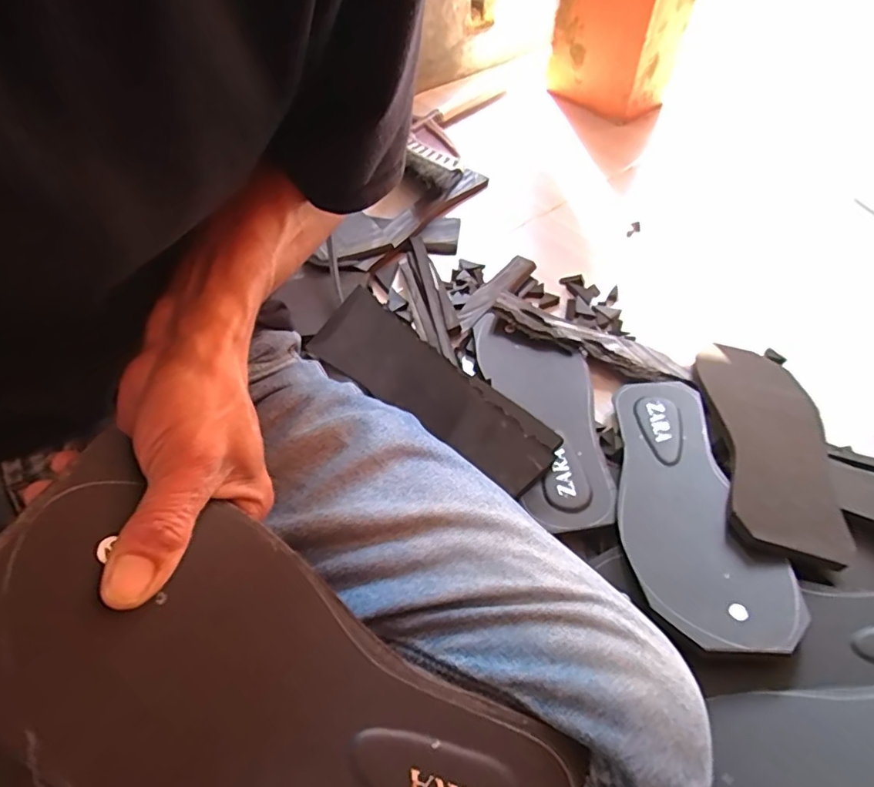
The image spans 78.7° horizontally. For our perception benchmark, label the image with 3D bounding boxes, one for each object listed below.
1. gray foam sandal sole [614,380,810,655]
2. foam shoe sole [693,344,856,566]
[{"bbox_3d":[0.186,0.077,0.416,0.095,0.009,0.245,-10,40,9],"label":"gray foam sandal sole"},{"bbox_3d":[0.279,0.033,0.450,0.093,0.010,0.248,10,38,8],"label":"foam shoe sole"}]

